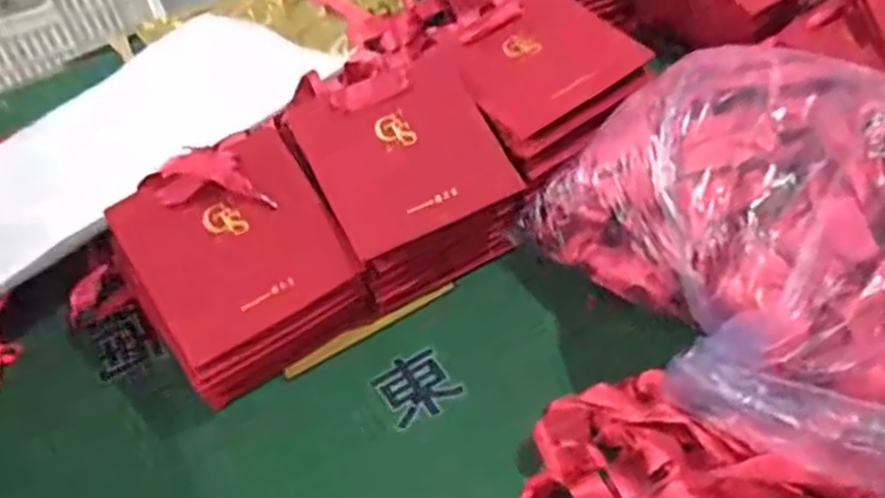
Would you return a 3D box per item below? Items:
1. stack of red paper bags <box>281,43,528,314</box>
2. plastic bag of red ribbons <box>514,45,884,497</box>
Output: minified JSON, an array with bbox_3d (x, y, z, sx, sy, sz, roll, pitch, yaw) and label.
[{"bbox_3d":[-0.032,-0.073,0.610,0.146,0.057,0.213,-25,74,-11],"label":"stack of red paper bags"},{"bbox_3d":[0.270,0.013,0.448,0.260,0.144,0.455,-36,54,-23],"label":"plastic bag of red ribbons"}]

